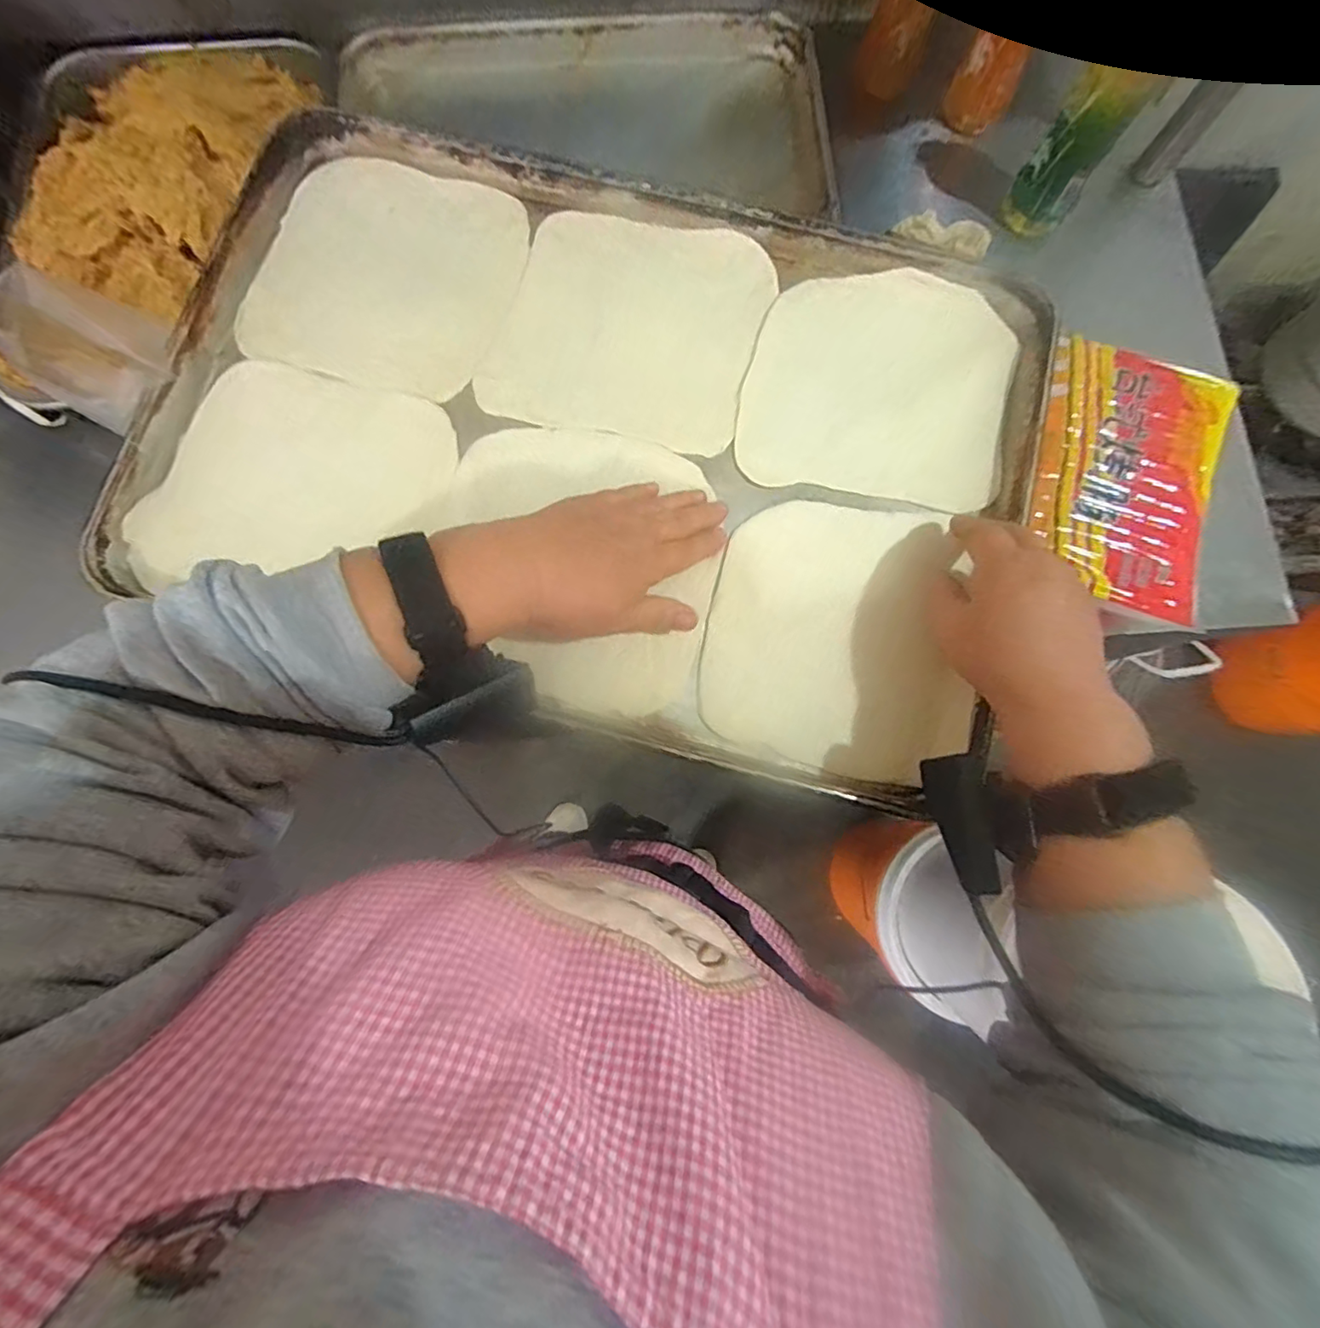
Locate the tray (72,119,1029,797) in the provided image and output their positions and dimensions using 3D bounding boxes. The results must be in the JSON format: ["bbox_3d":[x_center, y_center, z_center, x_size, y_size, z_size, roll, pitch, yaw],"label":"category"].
[{"bbox_3d":[-0.050,-0.164,0.405,0.583,0.026,0.397,15,80,2],"label":"tray"}]

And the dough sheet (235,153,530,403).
[{"bbox_3d":[-0.208,-0.299,0.432,0.190,0.007,0.191,18,80,3],"label":"dough sheet"}]

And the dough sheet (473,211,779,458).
[{"bbox_3d":[-0.022,-0.253,0.427,0.186,0.006,0.186,17,80,3],"label":"dough sheet"}]

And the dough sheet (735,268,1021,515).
[{"bbox_3d":[0.161,-0.206,0.422,0.186,0.009,0.177,12,82,3],"label":"dough sheet"}]

